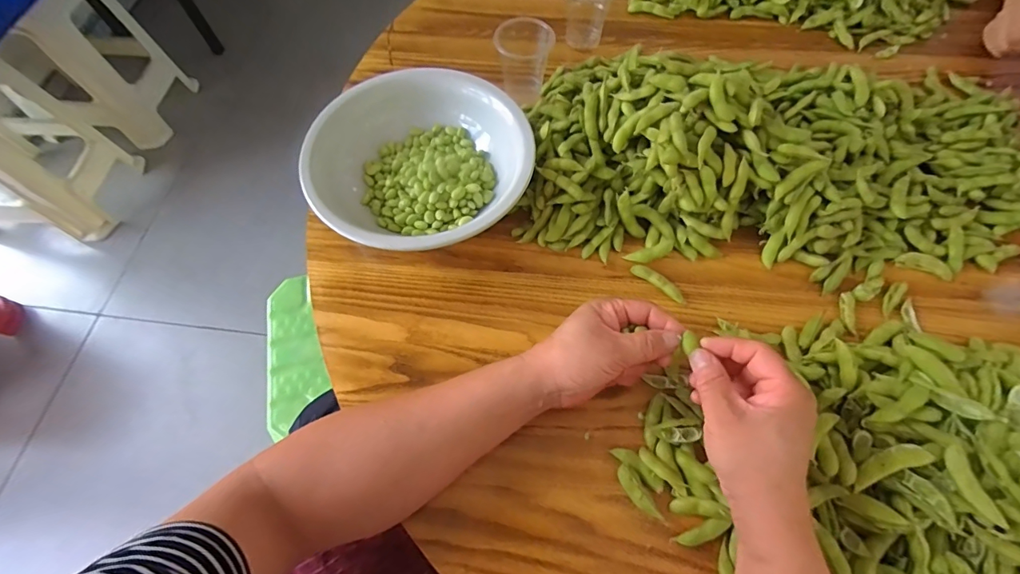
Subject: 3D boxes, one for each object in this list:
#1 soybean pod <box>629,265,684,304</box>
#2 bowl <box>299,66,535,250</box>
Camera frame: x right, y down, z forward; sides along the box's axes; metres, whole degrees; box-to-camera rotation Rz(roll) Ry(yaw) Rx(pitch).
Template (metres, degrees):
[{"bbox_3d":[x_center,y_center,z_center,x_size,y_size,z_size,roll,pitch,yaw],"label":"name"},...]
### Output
[{"bbox_3d":[0.144,-0.005,0.431,0.056,0.008,0.013,35,70,16],"label":"soybean pod"},{"bbox_3d":[-0.088,-0.113,0.449,0.193,0.083,0.198,0,65,1],"label":"bowl"}]

